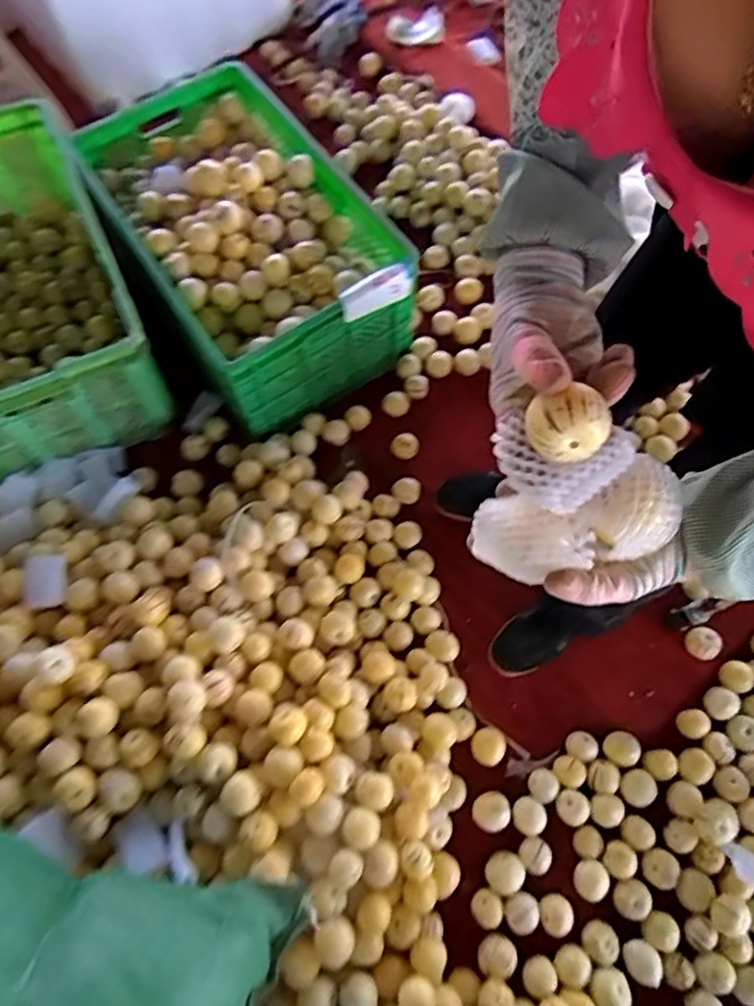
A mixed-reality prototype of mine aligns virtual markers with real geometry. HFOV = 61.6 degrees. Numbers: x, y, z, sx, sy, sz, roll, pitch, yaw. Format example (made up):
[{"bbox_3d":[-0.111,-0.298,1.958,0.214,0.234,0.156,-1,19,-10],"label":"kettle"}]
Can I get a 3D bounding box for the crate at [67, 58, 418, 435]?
[{"bbox_3d":[-0.252,-0.524,1.243,0.414,0.214,0.677,-28,70,-10],"label":"crate"}]

